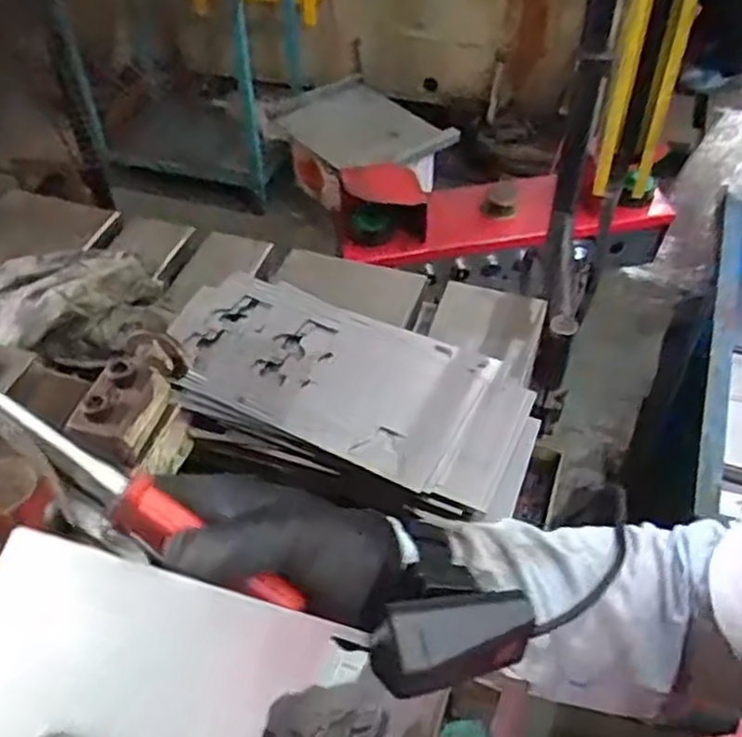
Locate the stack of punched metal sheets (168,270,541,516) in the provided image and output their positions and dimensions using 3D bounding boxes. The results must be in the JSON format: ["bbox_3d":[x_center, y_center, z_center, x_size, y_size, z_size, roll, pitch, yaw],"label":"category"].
[{"bbox_3d":[-0.025,0.021,0.633,0.320,0.046,0.162,20,52,19],"label":"stack of punched metal sheets"}]

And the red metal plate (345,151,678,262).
[{"bbox_3d":[0.228,-0.279,1.216,0.548,0.130,0.120,-8,49,-5],"label":"red metal plate"}]

